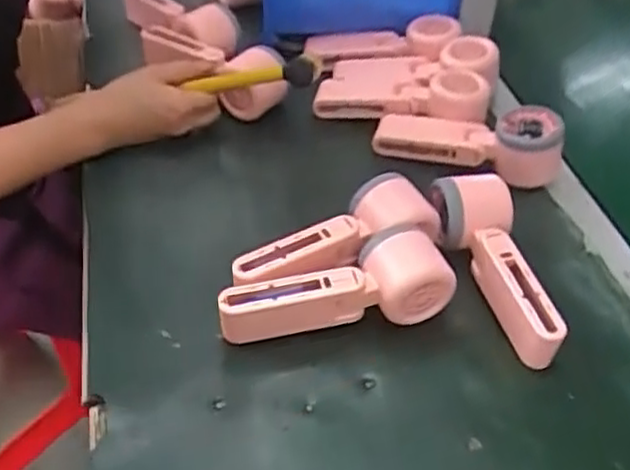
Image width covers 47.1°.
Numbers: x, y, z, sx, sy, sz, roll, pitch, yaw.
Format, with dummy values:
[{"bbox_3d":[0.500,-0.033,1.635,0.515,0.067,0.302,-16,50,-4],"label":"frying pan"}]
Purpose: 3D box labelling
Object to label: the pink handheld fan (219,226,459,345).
[{"bbox_3d":[0.014,0.037,0.528,0.167,0.067,0.051,-4,44,-10],"label":"pink handheld fan"}]

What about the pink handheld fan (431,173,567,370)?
[{"bbox_3d":[0.136,0.020,0.547,0.054,0.049,0.159,-5,44,-11],"label":"pink handheld fan"}]

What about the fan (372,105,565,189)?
[{"bbox_3d":[0.138,-0.090,0.662,0.167,0.056,0.064,11,44,6],"label":"fan"}]

